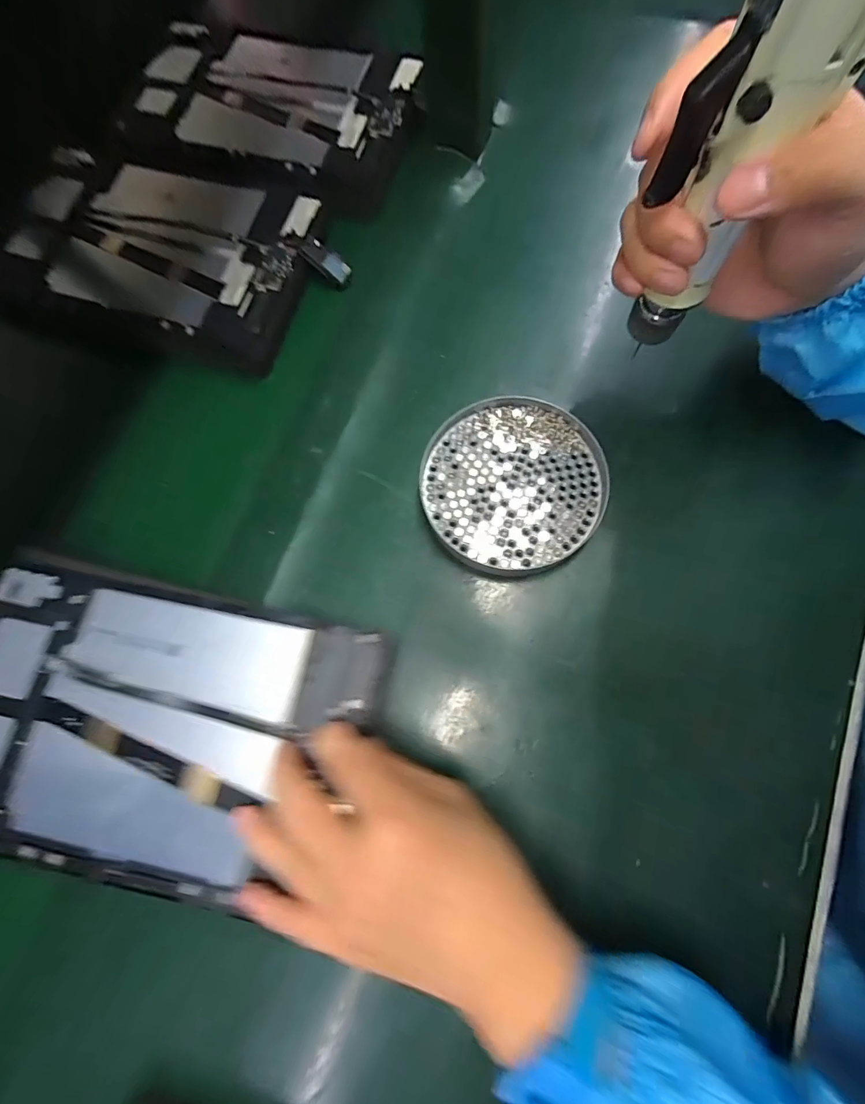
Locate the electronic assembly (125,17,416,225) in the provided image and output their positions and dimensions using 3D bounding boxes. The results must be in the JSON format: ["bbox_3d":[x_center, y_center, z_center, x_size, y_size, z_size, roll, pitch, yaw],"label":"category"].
[{"bbox_3d":[-0.140,-0.365,0.367,0.243,0.015,0.147,19,78,4],"label":"electronic assembly"}]

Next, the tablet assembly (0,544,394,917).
[{"bbox_3d":[-0.154,0.095,0.254,0.231,0.017,0.152,13,78,6],"label":"tablet assembly"}]

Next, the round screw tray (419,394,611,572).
[{"bbox_3d":[0.050,-0.044,0.294,0.111,0.026,0.109,0,77,-1],"label":"round screw tray"}]

